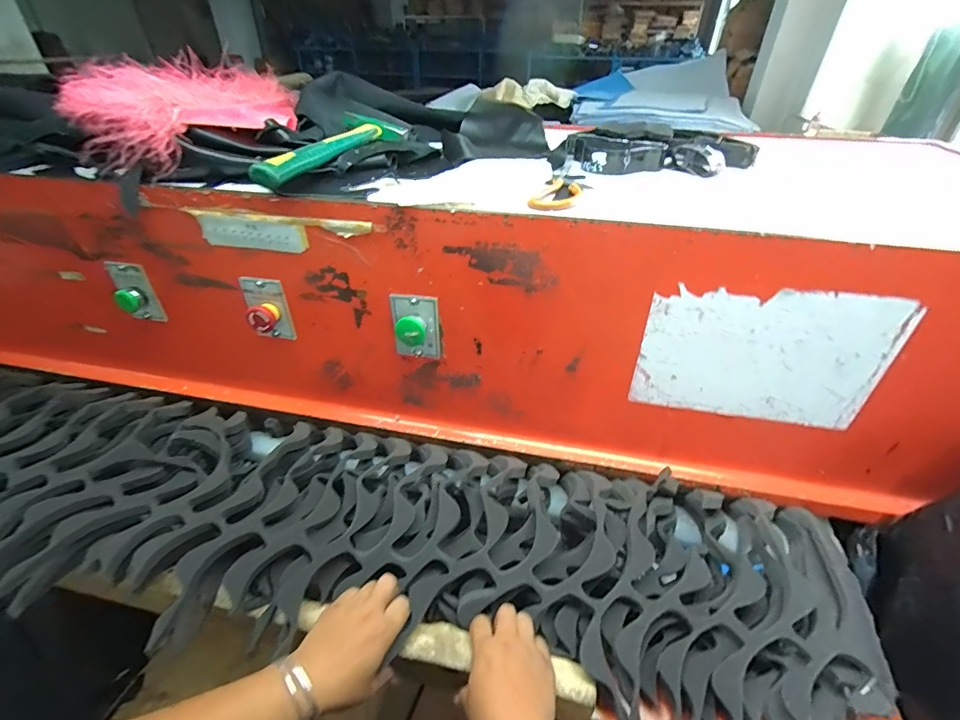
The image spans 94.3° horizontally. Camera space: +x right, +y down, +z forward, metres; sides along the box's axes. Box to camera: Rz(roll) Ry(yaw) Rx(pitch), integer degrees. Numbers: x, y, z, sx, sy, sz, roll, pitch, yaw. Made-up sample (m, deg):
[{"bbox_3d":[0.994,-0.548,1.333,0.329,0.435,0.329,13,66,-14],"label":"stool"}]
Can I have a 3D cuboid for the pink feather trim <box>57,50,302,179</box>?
[{"bbox_3d":[-0.356,-0.360,0.625,0.127,0.096,0.392,11,37,16],"label":"pink feather trim"}]

